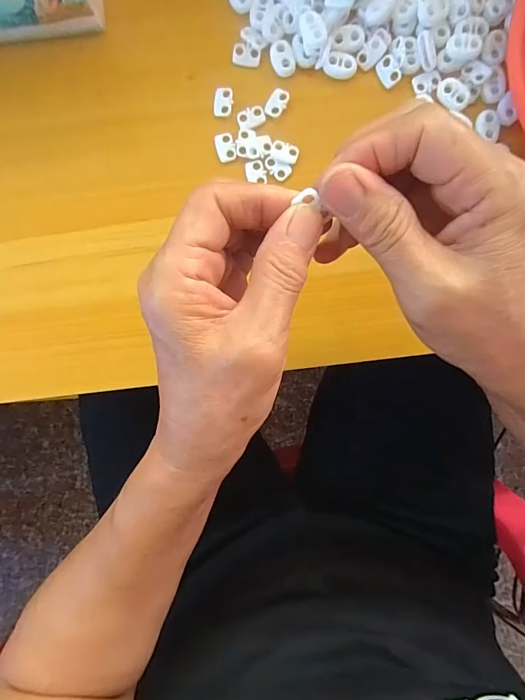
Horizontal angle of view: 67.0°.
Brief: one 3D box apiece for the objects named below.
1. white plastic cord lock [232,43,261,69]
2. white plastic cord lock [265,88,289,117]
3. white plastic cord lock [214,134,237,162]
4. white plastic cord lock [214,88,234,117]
[{"bbox_3d":[-0.011,-0.197,0.266,0.018,0.004,0.011,12,93,0],"label":"white plastic cord lock"},{"bbox_3d":[0.010,-0.166,0.265,0.012,0.004,0.018,30,93,-1],"label":"white plastic cord lock"},{"bbox_3d":[-0.025,-0.138,0.269,0.013,0.004,0.018,-17,92,2],"label":"white plastic cord lock"},{"bbox_3d":[-0.026,-0.167,0.267,0.012,0.004,0.018,10,93,0],"label":"white plastic cord lock"}]

